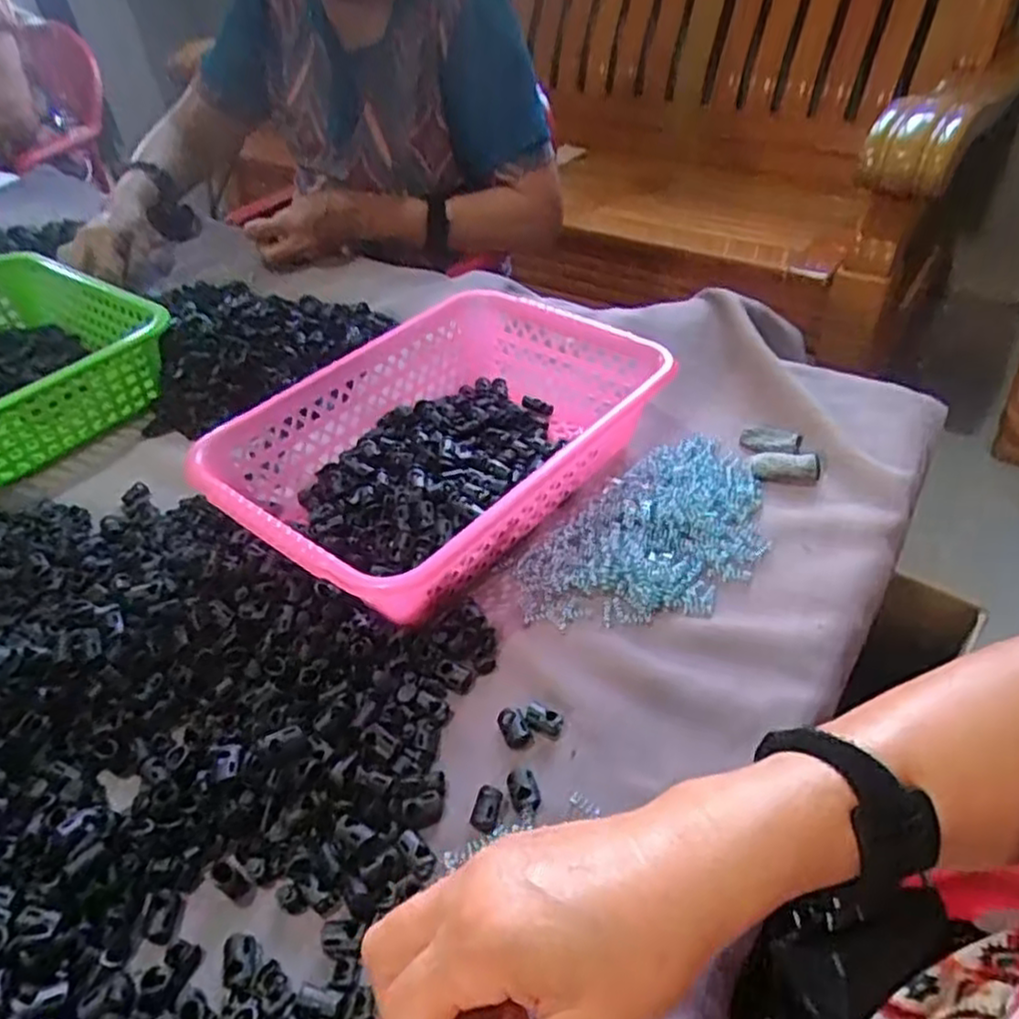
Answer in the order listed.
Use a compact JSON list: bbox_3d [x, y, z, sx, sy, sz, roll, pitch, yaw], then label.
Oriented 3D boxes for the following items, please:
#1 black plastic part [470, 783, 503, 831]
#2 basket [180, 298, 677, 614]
[{"bbox_3d":[-0.012,0.147,0.363,0.013,0.010,0.023,6,42,12],"label":"black plastic part"},{"bbox_3d":[-0.046,-0.047,0.538,0.214,0.074,0.311,26,50,30],"label":"basket"}]

